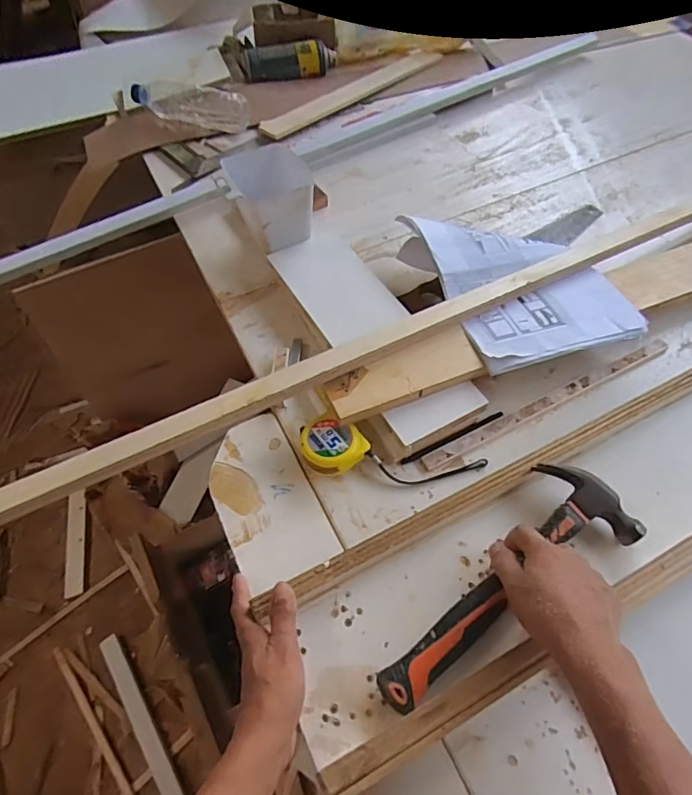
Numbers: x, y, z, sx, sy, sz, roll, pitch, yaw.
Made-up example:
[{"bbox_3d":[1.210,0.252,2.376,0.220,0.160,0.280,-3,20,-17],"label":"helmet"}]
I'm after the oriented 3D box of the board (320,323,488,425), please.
[{"bbox_3d":[0.065,-0.026,0.562,0.174,0.017,0.060,-19,57,-10],"label":"board"}]

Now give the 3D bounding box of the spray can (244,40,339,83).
[{"bbox_3d":[-0.110,-0.688,1.026,0.187,0.052,0.055,-9,56,-4],"label":"spray can"}]

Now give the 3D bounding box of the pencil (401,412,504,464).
[{"bbox_3d":[0.123,0.046,0.572,0.134,0.007,0.007,-24,58,-14],"label":"pencil"}]

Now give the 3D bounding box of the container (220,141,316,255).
[{"bbox_3d":[-0.107,-0.283,0.710,0.105,0.088,0.134,-17,57,-9],"label":"container"}]

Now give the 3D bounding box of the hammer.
[{"bbox_3d":[0.141,0.162,0.447,0.279,0.022,0.097,-35,61,-17],"label":"hammer"}]

